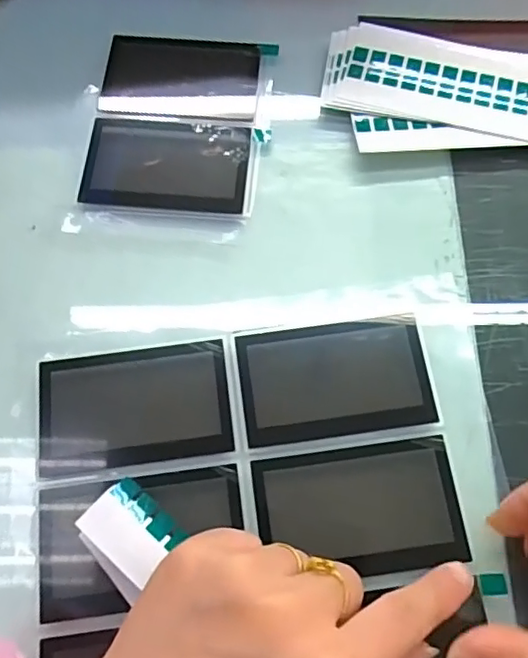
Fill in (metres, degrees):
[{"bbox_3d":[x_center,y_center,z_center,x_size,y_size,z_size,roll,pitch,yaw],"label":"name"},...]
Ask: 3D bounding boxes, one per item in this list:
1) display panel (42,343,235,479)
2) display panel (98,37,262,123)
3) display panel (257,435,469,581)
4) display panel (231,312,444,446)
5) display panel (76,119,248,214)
[{"bbox_3d":[-0.058,0.035,0.260,0.084,0.005,0.052,-7,70,-2],"label":"display panel"},{"bbox_3d":[-0.046,-0.141,0.322,0.086,0.004,0.055,6,70,3],"label":"display panel"},{"bbox_3d":[0.040,0.076,0.246,0.084,0.006,0.050,-6,68,-1],"label":"display panel"},{"bbox_3d":[0.032,0.022,0.264,0.084,0.004,0.053,-7,70,-2],"label":"display panel"},{"bbox_3d":[-0.051,-0.087,0.304,0.084,0.005,0.049,4,70,2],"label":"display panel"}]

